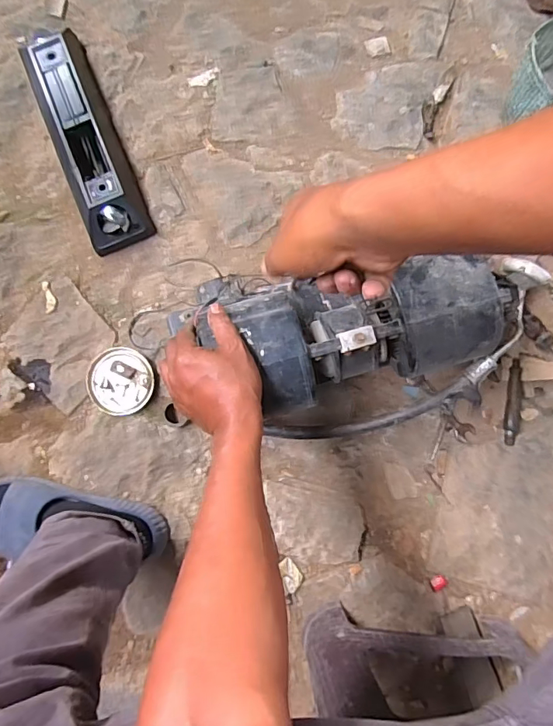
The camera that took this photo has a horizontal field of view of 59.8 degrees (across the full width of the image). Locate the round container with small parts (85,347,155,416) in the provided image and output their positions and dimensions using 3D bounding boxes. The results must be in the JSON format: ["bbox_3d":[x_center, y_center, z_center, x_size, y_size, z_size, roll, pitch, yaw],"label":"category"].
[{"bbox_3d":[-0.251,0.029,0.771,0.105,0.019,0.105,0,84,1],"label":"round container with small parts"}]

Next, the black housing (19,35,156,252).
[{"bbox_3d":[-0.322,-0.376,0.802,0.107,0.065,0.380,-22,84,-1],"label":"black housing"}]

